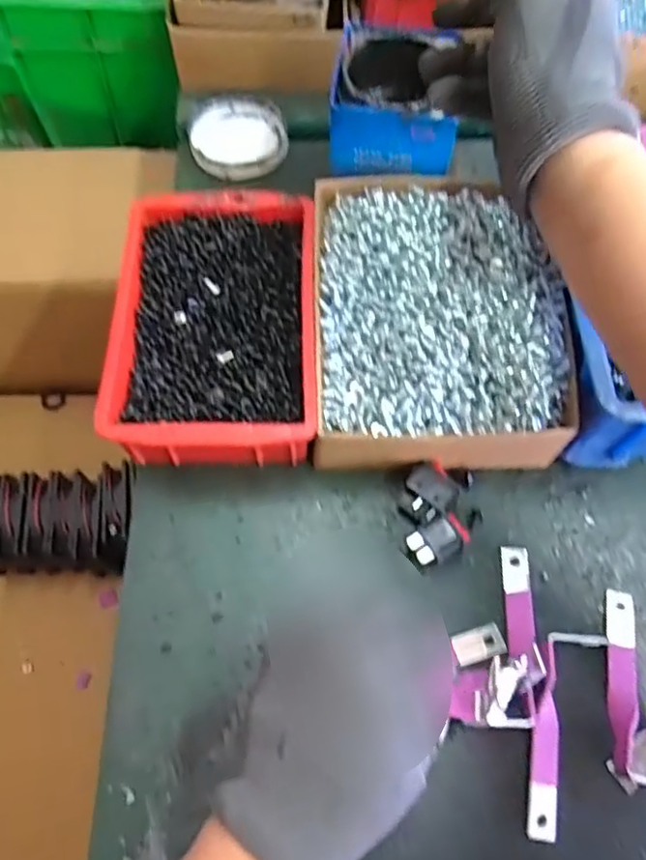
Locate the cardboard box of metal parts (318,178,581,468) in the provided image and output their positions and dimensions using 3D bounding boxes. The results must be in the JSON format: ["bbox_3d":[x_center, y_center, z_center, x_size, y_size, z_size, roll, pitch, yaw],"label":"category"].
[{"bbox_3d":[0.078,-0.078,0.426,0.164,0.047,0.228,0,65,0],"label":"cardboard box of metal parts"}]

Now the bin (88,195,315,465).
[{"bbox_3d":[-0.070,-0.071,0.426,0.131,0.059,0.196,-1,65,-1],"label":"bin"}]

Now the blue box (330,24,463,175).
[{"bbox_3d":[0.054,-0.254,0.458,0.087,0.054,0.100,5,65,2],"label":"blue box"}]

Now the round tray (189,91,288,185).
[{"bbox_3d":[-0.076,-0.265,0.547,0.084,0.018,0.094,-12,65,-6],"label":"round tray"}]

